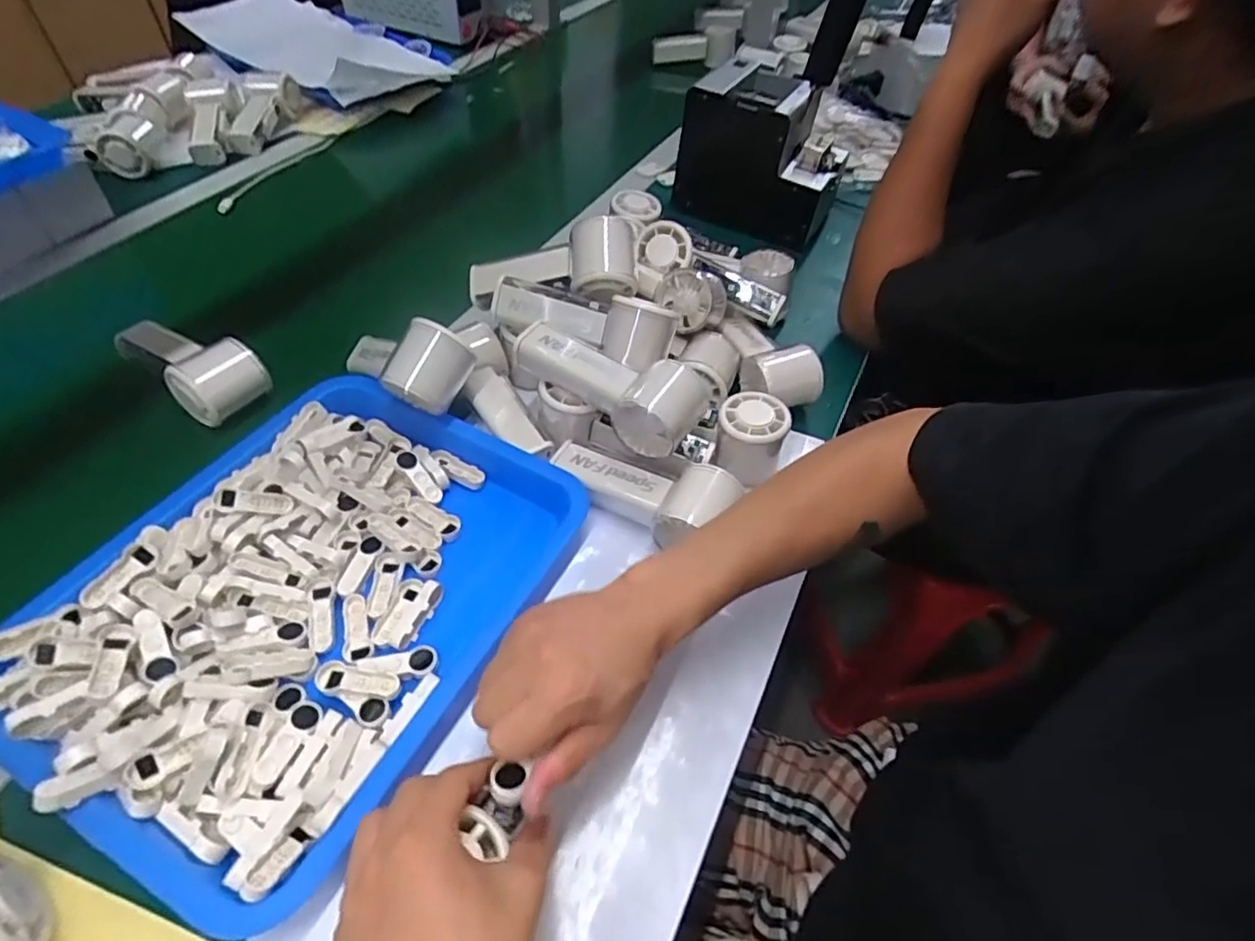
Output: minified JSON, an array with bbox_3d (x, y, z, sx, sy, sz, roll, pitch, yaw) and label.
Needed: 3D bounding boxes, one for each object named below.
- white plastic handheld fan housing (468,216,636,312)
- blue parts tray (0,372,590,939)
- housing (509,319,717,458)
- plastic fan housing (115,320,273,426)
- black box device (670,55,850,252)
[{"bbox_3d":[-0.070,-0.174,0.552,0.158,0.057,0.062,-3,48,19],"label":"white plastic handheld fan housing"},{"bbox_3d":[-0.214,0.076,0.429,0.259,0.039,0.325,24,52,14],"label":"blue parts tray"},{"bbox_3d":[-0.019,-0.061,0.497,0.150,0.061,0.057,21,52,12],"label":"housing"},{"bbox_3d":[-0.387,-0.103,0.556,0.149,0.045,0.064,32,55,20],"label":"plastic fan housing"},{"bbox_3d":[0.171,-0.384,0.777,0.180,0.140,0.140,27,53,16],"label":"black box device"}]

